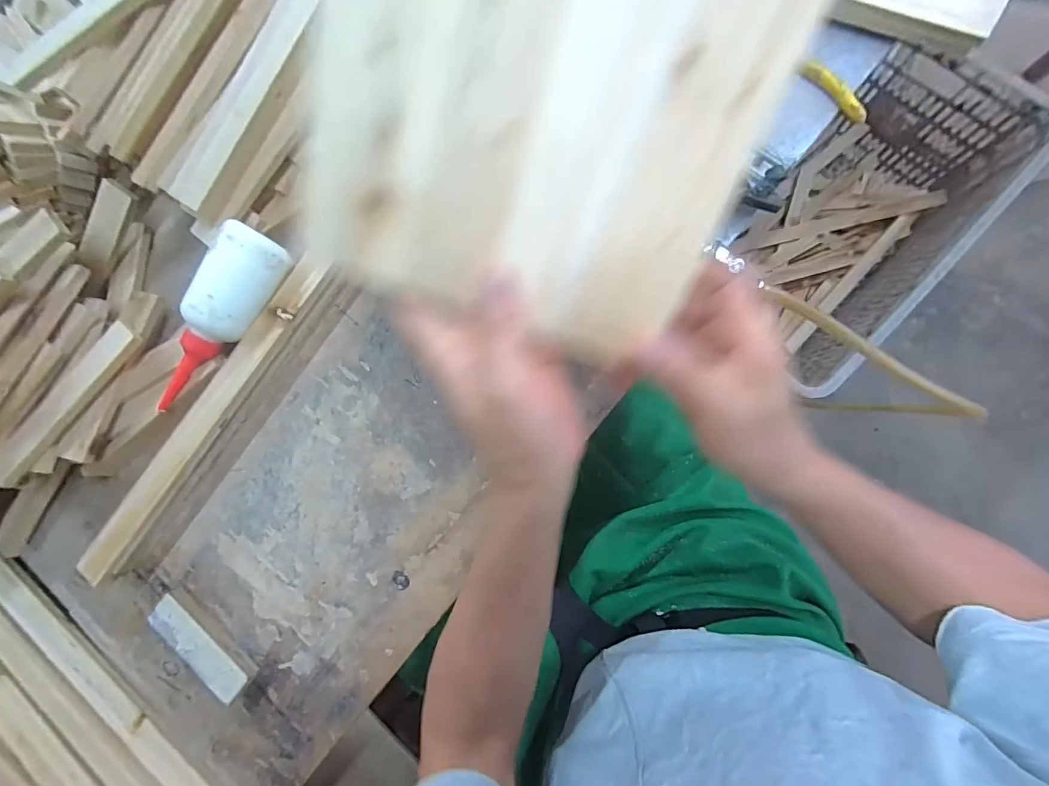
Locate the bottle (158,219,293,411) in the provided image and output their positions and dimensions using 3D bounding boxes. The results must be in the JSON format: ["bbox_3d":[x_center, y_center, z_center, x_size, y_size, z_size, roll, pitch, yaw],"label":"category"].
[{"bbox_3d":[-0.269,-0.060,0.397,0.049,0.051,0.175,32,89,8],"label":"bottle"}]

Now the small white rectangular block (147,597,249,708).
[{"bbox_3d":[-0.281,0.220,0.396,0.105,0.018,0.027,37,90,8],"label":"small white rectangular block"}]

